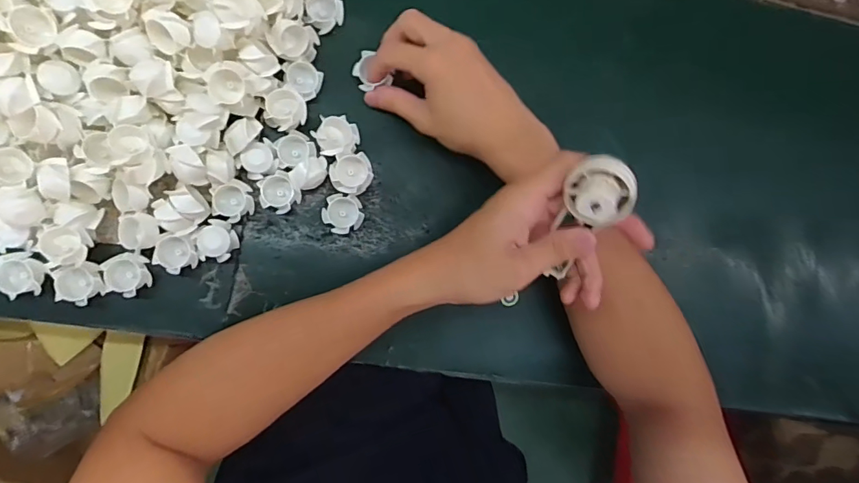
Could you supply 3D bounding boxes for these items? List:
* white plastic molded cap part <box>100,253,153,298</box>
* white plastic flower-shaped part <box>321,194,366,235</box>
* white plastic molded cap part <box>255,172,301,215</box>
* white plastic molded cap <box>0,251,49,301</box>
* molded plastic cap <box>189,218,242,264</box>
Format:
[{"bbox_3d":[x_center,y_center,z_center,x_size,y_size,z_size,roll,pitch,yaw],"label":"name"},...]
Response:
[{"bbox_3d":[-0.228,0.026,0.356,0.031,0.014,0.032,0,87,-10],"label":"white plastic molded cap part"},{"bbox_3d":[-0.071,-0.022,0.386,0.032,0.017,0.031,-12,89,-10],"label":"white plastic flower-shaped part"},{"bbox_3d":[-0.121,-0.038,0.374,0.030,0.018,0.029,0,87,-10],"label":"white plastic molded cap part"},{"bbox_3d":[-0.298,0.025,0.344,0.030,0.016,0.033,0,87,-10],"label":"white plastic molded cap"},{"bbox_3d":[-0.166,0.000,0.369,0.030,0.012,0.032,0,87,-10],"label":"molded plastic cap"}]

